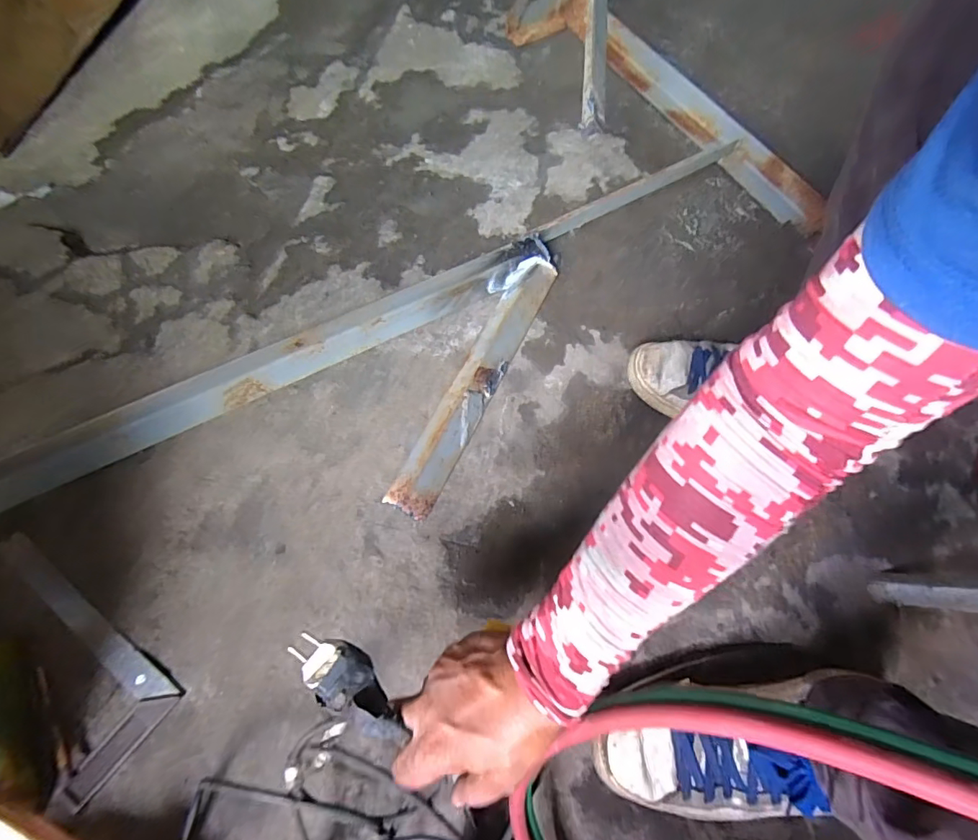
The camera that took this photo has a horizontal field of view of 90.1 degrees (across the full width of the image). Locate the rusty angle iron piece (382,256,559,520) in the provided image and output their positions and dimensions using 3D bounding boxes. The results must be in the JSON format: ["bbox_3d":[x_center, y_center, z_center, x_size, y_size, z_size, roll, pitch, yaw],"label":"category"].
[{"bbox_3d":[-0.010,-0.054,0.587,0.046,0.034,0.360,27,70,6],"label":"rusty angle iron piece"}]

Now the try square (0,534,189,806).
[{"bbox_3d":[-0.420,0.228,0.469,0.246,0.013,0.109,36,72,13],"label":"try square"}]

